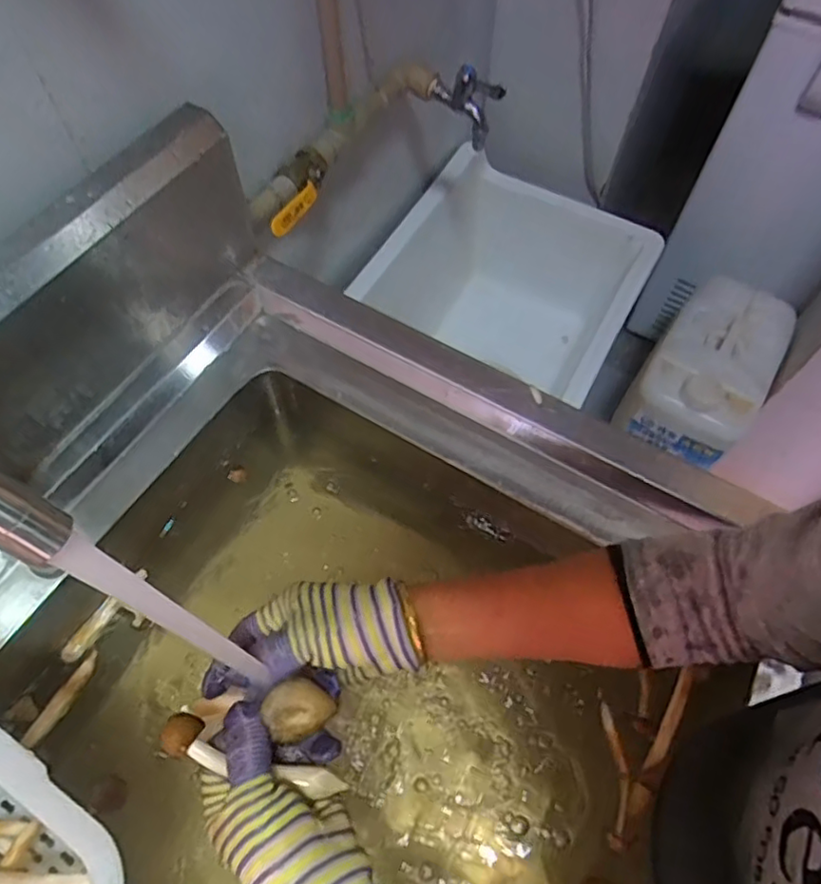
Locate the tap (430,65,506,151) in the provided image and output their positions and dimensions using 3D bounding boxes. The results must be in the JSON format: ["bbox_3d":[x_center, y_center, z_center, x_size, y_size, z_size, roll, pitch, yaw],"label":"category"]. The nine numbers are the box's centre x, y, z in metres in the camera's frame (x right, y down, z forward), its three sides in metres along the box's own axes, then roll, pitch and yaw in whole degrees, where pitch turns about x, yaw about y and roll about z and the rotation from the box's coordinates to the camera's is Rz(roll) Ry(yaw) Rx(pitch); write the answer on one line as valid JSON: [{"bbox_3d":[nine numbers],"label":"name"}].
[{"bbox_3d":[0.067,-0.441,0.799,0.040,0.097,0.107,-38,68,-19],"label":"tap"}]

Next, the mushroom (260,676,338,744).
[{"bbox_3d":[-0.068,0.162,0.376,0.035,0.018,0.032,-21,89,-26],"label":"mushroom"}]

